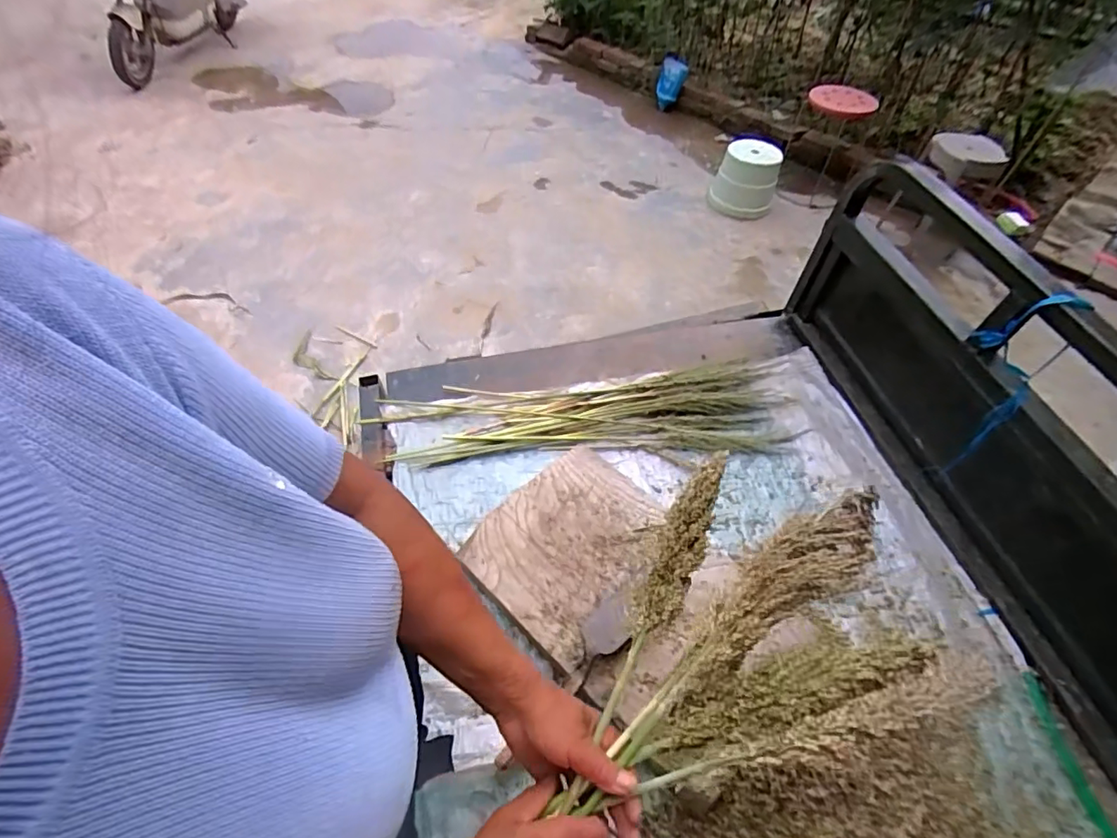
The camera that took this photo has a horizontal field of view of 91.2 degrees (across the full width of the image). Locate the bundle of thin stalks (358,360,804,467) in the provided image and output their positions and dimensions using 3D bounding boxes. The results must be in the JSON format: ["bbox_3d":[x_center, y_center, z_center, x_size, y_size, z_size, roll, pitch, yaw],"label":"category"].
[{"bbox_3d":[0.067,-0.014,1.048,0.789,0.041,0.217,-4,53,-7],"label":"bundle of thin stalks"}]

